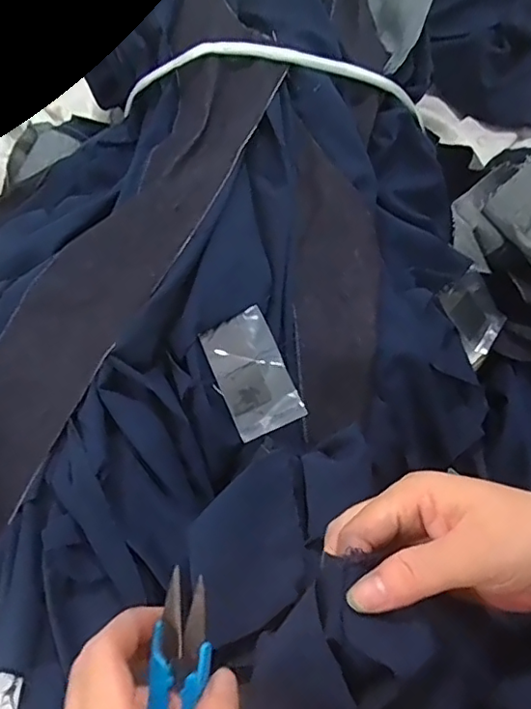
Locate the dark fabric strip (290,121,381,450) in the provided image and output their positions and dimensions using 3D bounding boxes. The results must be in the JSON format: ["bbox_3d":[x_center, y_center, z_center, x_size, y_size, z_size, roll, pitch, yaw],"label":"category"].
[{"bbox_3d":[0.058,-0.062,0.452,0.071,0.024,0.248,-1,77,1],"label":"dark fabric strip"}]

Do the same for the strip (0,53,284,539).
[{"bbox_3d":[-0.137,-0.040,0.450,0.100,0.057,0.496,33,90,22],"label":"strip"}]

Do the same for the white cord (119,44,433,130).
[{"bbox_3d":[0.010,-0.249,0.509,0.285,0.074,0.020,-1,55,0],"label":"white cord"}]

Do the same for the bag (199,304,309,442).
[{"bbox_3d":[-0.010,0.014,0.421,0.052,0.006,0.090,-24,81,-8],"label":"bag"}]

